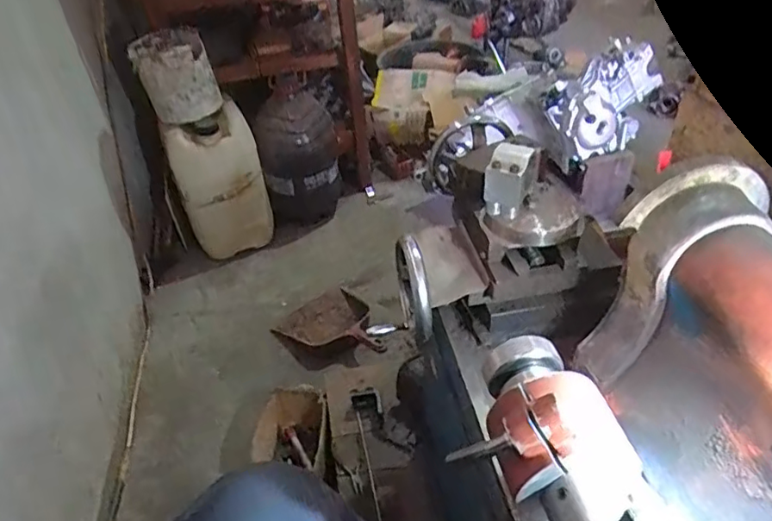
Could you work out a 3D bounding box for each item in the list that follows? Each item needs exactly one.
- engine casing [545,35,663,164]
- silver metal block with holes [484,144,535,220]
[{"bbox_3d":[0.658,-0.489,1.698,0.216,0.231,0.342,26,49,32],"label":"engine casing"},{"bbox_3d":[0.140,-0.093,0.642,0.046,0.073,0.052,16,45,23],"label":"silver metal block with holes"}]

